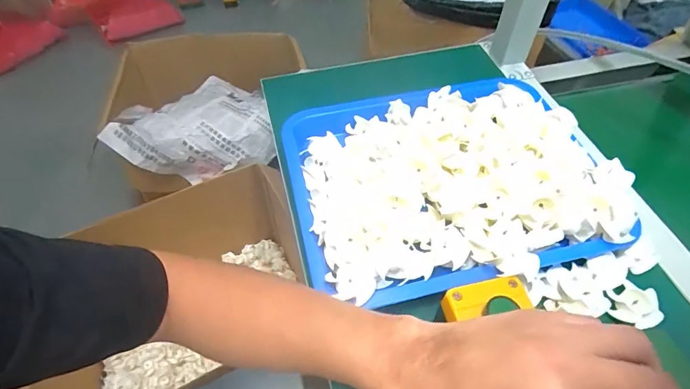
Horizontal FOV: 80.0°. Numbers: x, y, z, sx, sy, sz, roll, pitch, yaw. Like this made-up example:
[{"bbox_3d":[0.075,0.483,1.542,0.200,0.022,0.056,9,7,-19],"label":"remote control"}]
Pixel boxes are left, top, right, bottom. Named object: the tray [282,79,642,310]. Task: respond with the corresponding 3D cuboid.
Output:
[{"bbox_3d":[0.107,-0.032,0.436,0.329,0.055,0.266,-9,52,-7],"label":"tray"}]

